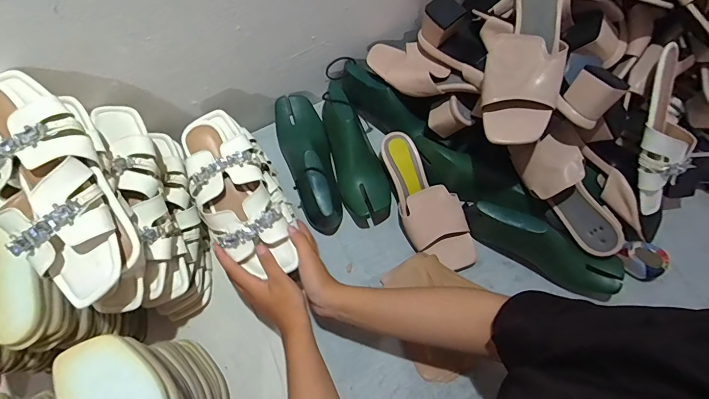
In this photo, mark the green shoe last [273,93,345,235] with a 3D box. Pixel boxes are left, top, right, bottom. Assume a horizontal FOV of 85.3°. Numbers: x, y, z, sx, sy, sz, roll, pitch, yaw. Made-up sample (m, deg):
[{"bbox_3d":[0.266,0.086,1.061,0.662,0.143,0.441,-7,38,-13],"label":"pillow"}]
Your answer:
[{"bbox_3d":[-0.078,-0.069,0.640,0.082,0.086,0.247,-16,71,-6],"label":"green shoe last"}]

